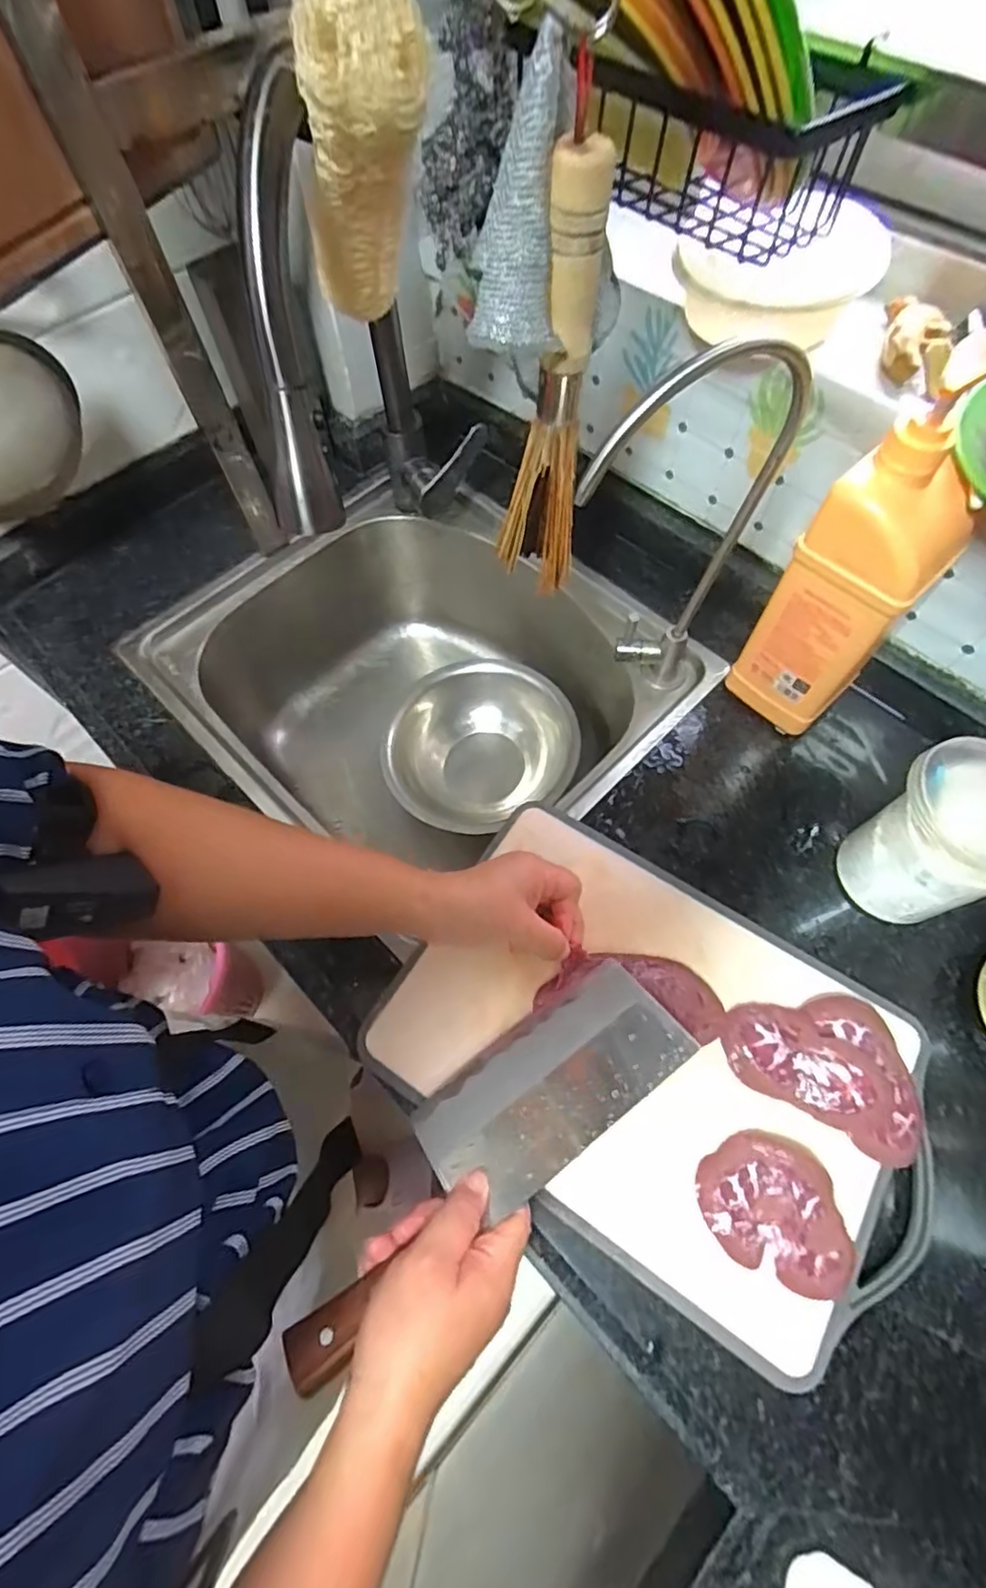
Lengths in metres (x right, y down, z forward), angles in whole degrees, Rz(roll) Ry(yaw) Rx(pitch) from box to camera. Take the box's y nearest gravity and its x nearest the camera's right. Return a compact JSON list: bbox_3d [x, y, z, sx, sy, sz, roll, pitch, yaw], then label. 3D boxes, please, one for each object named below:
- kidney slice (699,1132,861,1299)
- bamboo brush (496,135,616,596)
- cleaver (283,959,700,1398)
[{"bbox_3d":[0.172,0.256,0.369,0.079,0.012,0.087,-12,64,-5],"label":"kidney slice"},{"bbox_3d":[0.032,-0.235,0.389,0.049,0.251,0.030,-5,65,-1],"label":"bamboo brush"},{"bbox_3d":[0.000,0.221,0.374,0.275,0.024,0.088,-37,44,-18],"label":"cleaver"}]

